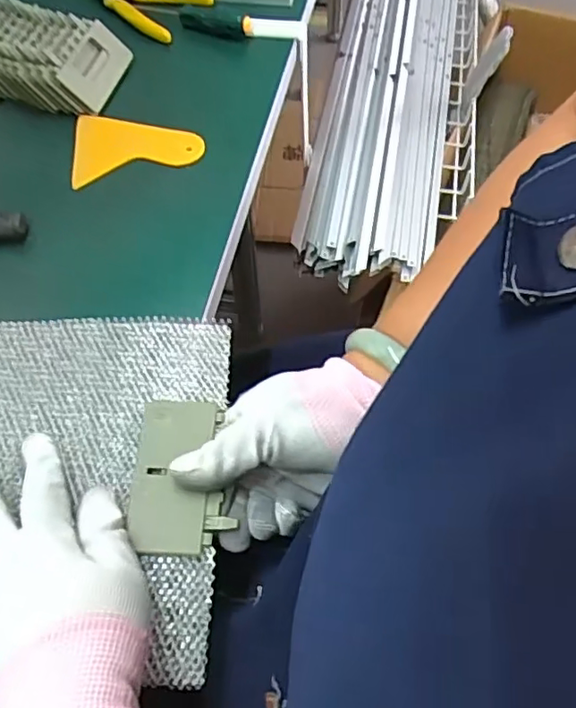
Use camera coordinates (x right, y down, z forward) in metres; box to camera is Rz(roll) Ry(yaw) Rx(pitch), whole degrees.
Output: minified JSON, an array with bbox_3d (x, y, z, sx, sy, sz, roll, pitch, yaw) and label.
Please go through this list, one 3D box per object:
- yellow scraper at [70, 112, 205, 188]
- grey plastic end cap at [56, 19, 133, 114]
[{"bbox_3d":[-0.123,-0.172,0.483,0.102,0.005,0.069,-14,65,-2],"label":"yellow scraper"},{"bbox_3d":[-0.162,-0.244,0.509,0.007,0.042,0.081,-13,48,38],"label":"grey plastic end cap"}]

